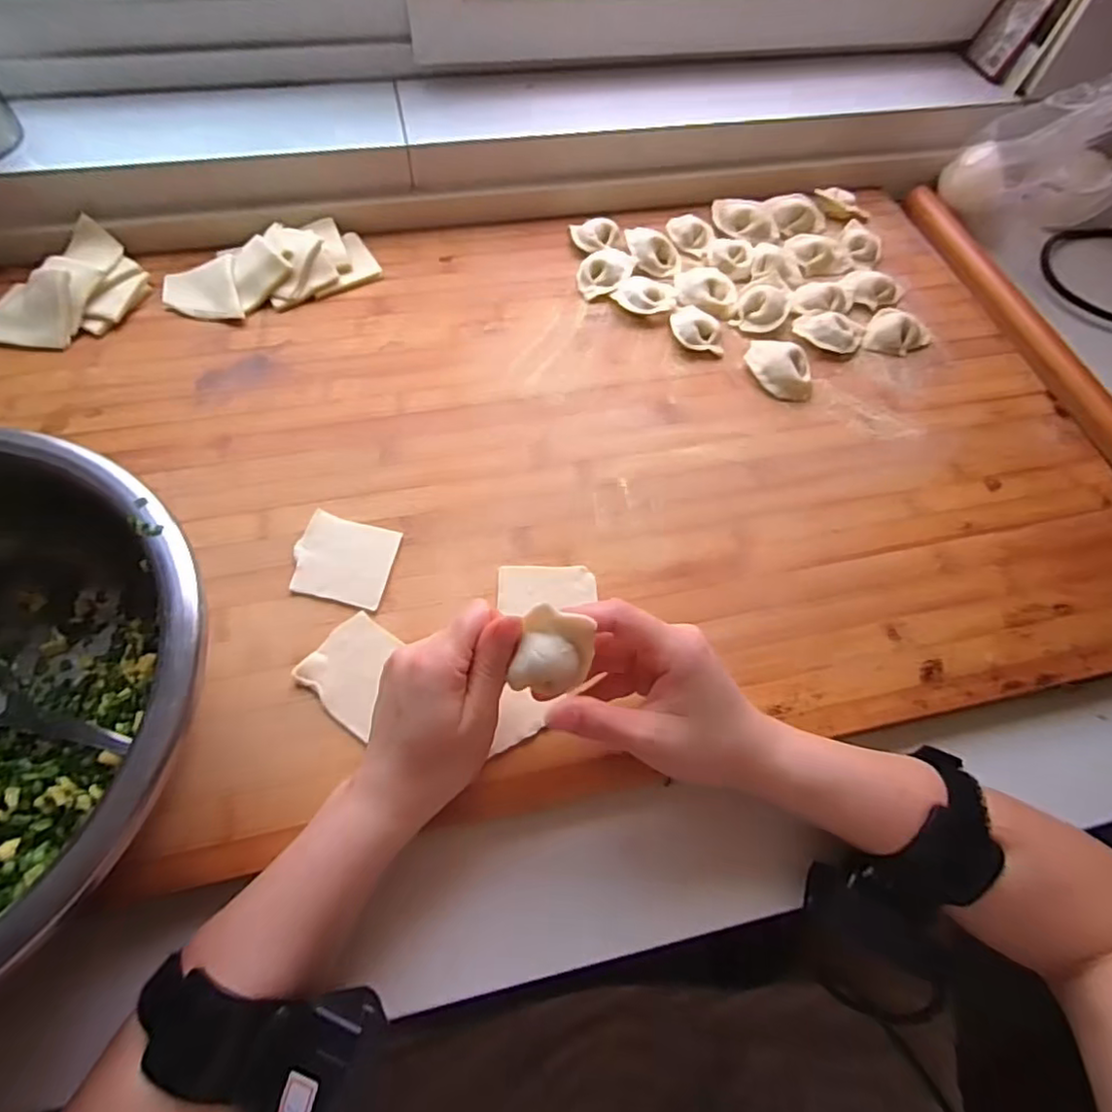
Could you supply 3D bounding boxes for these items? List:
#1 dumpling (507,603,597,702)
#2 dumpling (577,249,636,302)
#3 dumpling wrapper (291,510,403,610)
[{"bbox_3d":[-0.003,0.046,0.303,0.034,0.024,0.042,16,95,-19],"label":"dumpling"},{"bbox_3d":[0.042,-0.235,0.515,0.045,0.020,0.039,7,61,0],"label":"dumpling"},{"bbox_3d":[-0.133,0.002,0.388,0.062,0.004,0.054,12,61,3],"label":"dumpling wrapper"}]

